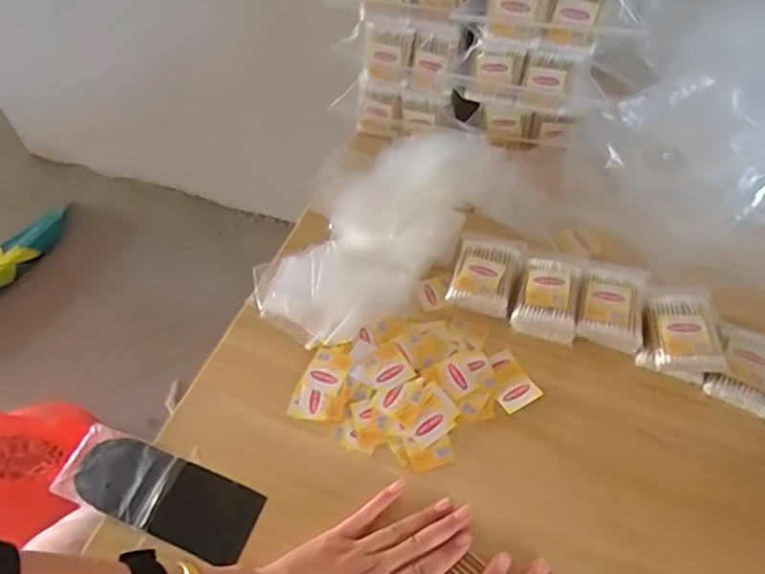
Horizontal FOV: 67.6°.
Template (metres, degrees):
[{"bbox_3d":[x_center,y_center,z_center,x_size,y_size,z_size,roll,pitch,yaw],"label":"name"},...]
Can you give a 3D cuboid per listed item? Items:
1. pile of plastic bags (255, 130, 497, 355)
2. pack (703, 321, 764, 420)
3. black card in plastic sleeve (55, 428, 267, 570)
[{"bbox_3d":[-0.006,-0.071,0.623,0.165,0.055,0.299,34,61,23],"label":"pile of plastic bags"},{"bbox_3d":[0.334,0.074,0.522,0.057,0.014,0.079,26,58,19],"label":"pack"},{"bbox_3d":[-0.191,0.176,0.490,0.179,0.009,0.063,18,56,14],"label":"black card in plastic sleeve"}]

